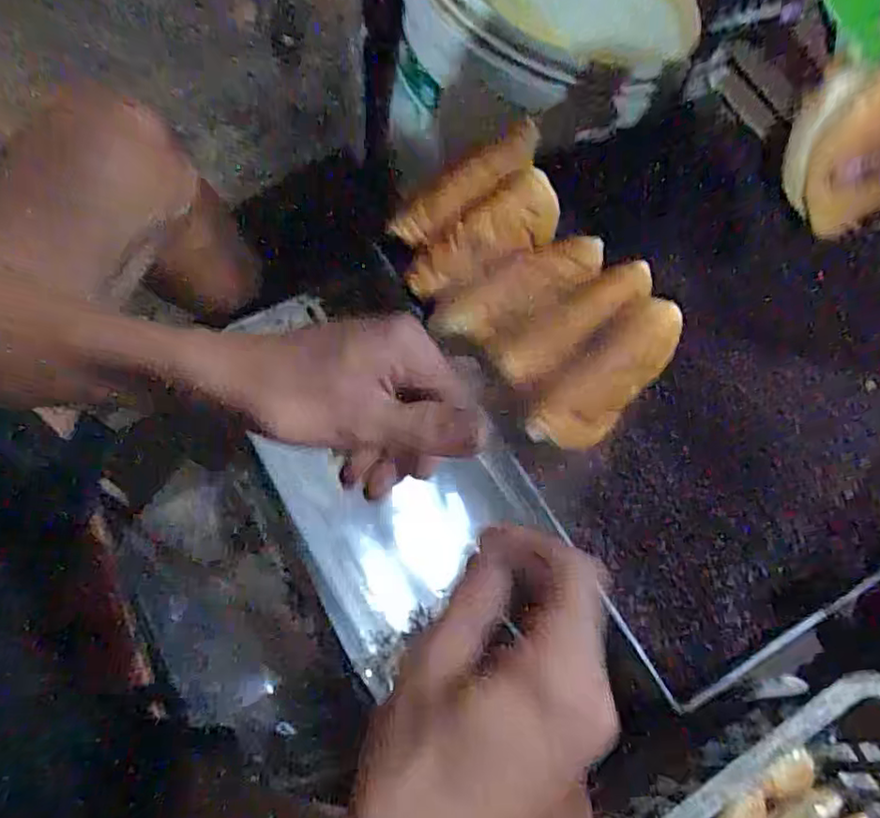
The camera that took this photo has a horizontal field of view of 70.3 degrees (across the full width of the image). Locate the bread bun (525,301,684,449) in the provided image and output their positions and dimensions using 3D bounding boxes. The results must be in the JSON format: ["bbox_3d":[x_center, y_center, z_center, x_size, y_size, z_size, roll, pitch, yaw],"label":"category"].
[{"bbox_3d":[0.130,-0.021,0.481,0.143,0.053,0.053,-47,73,4],"label":"bread bun"}]

